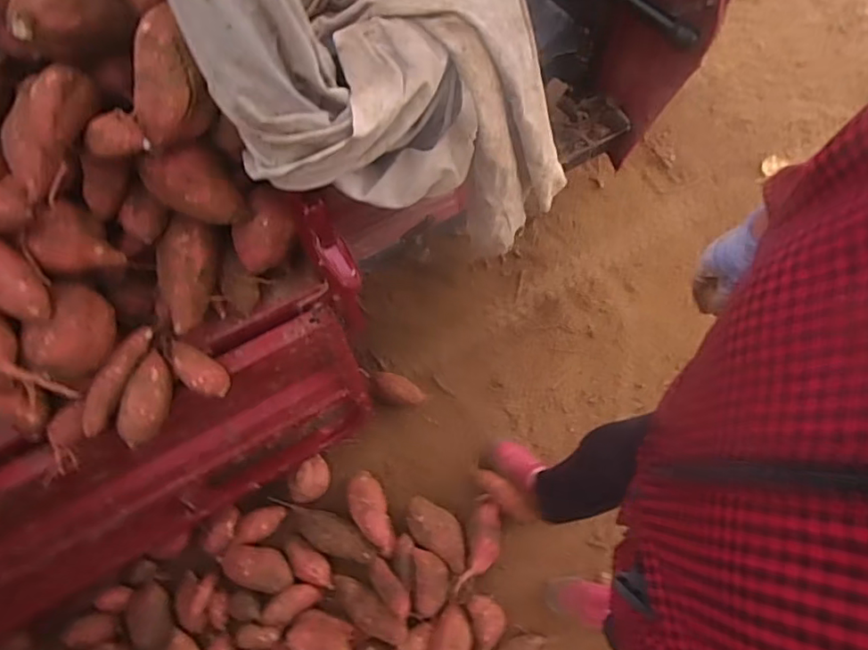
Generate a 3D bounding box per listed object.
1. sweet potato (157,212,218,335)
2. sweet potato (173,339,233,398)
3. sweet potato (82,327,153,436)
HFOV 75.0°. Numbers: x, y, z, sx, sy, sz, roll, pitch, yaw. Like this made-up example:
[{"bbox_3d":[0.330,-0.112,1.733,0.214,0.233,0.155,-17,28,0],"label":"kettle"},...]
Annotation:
[{"bbox_3d":[-0.361,-0.072,0.823,0.080,0.056,0.163,0,84,3],"label":"sweet potato"},{"bbox_3d":[-0.352,0.068,0.843,0.106,0.046,0.052,40,56,11],"label":"sweet potato"},{"bbox_3d":[-0.447,0.076,0.796,0.032,0.033,0.158,14,62,13],"label":"sweet potato"}]

